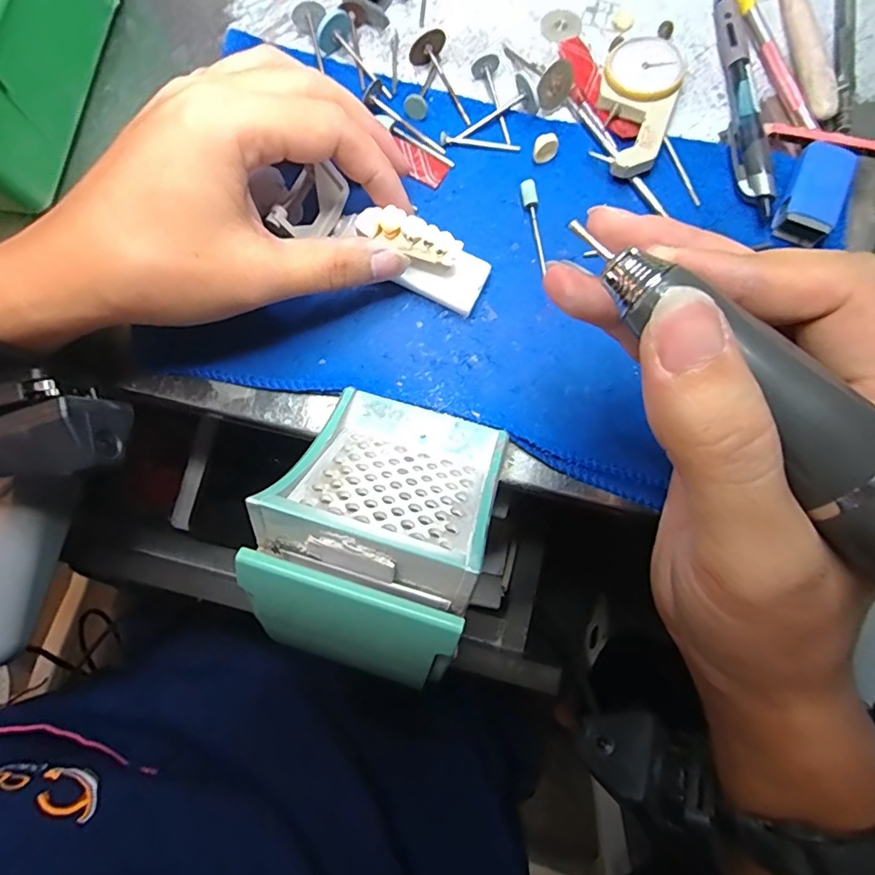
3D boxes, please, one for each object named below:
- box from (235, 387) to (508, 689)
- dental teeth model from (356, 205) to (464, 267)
[{"bbox_3d":[-0.021,0.034,0.190,0.077,0.069,0.109,16,79,4],"label":"box"},{"bbox_3d":[-0.012,-0.087,0.221,0.045,0.009,0.013,17,79,-1],"label":"dental teeth model"}]

